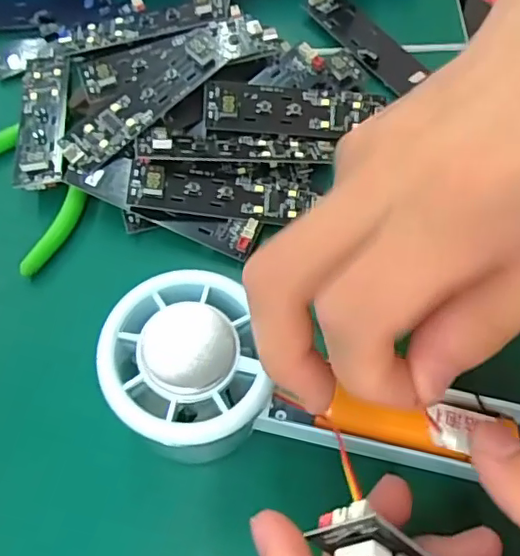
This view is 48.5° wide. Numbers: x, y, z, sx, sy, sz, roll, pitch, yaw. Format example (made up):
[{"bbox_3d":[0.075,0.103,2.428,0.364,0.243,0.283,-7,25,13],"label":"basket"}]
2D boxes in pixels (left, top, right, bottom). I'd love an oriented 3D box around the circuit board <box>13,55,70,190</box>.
[{"bbox_3d":[-0.110,-0.082,0.290,0.023,0.011,0.087,-7,65,-2],"label":"circuit board"}]

